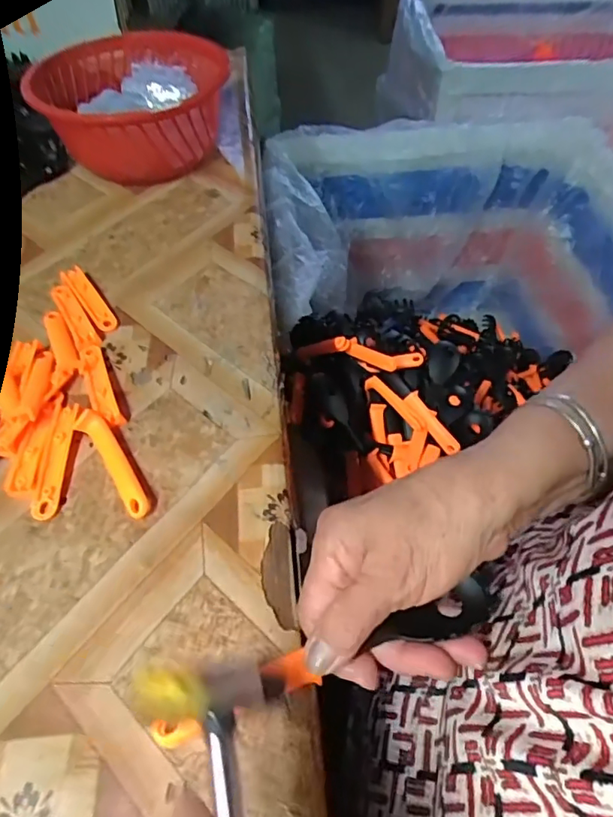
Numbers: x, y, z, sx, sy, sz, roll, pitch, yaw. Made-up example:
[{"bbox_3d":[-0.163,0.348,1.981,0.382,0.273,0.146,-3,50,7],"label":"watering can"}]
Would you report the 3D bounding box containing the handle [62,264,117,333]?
[{"bbox_3d":[-0.166,-0.084,0.400,0.015,0.009,0.073,-31,59,-21],"label":"handle"}]

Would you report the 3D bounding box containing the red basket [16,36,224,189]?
[{"bbox_3d":[-0.156,-0.286,0.508,0.152,0.078,0.168,-4,53,-3],"label":"red basket"}]

